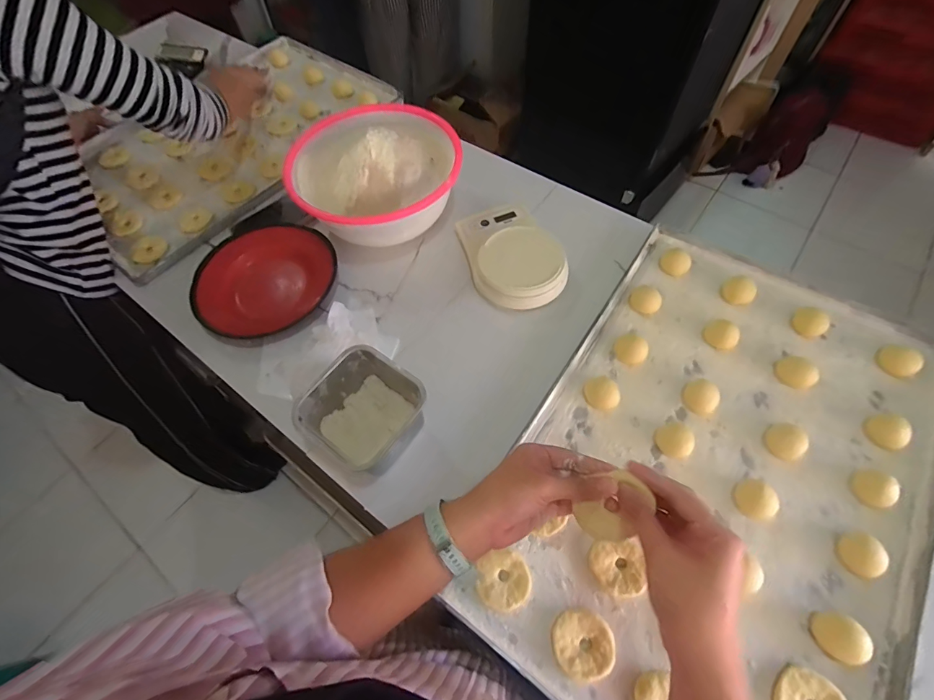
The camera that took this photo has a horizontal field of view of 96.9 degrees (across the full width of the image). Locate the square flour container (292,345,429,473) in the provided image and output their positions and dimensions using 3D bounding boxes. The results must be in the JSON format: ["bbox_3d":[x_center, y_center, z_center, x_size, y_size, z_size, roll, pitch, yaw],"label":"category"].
[{"bbox_3d":[-0.115,0.076,0.483,0.116,0.088,0.116,29,67,18],"label":"square flour container"}]

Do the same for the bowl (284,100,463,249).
[{"bbox_3d":[-0.146,-0.275,0.657,0.244,0.120,0.242,-2,61,3],"label":"bowl"}]

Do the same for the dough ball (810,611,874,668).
[{"bbox_3d":[0.356,0.274,0.394,0.039,0.019,0.040,-2,61,3],"label":"dough ball"}]

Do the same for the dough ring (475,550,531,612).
[{"bbox_3d":[0.039,0.243,0.435,0.054,0.009,0.053,-20,62,-7],"label":"dough ring"}]

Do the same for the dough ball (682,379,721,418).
[{"bbox_3d":[0.295,0.060,0.522,0.042,0.025,0.038,37,69,21],"label":"dough ball"}]

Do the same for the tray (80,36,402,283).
[{"bbox_3d":[-0.463,-0.416,0.799,0.383,0.035,0.568,40,73,21],"label":"tray"}]

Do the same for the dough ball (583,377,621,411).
[{"bbox_3d":[0.172,0.056,0.527,0.043,0.025,0.040,-2,61,3],"label":"dough ball"}]

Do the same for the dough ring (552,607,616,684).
[{"bbox_3d":[0.113,0.286,0.402,0.057,0.007,0.057,-14,61,-4],"label":"dough ring"}]

